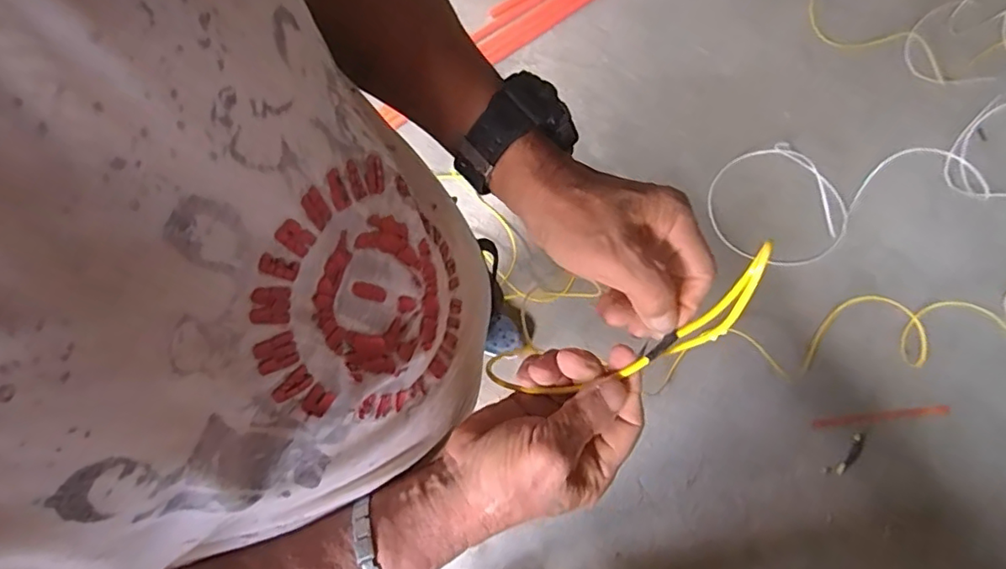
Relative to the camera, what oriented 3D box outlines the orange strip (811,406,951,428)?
[{"bbox_3d":[0.826,0.286,1.251,0.305,0.007,0.020,-6,73,0],"label":"orange strip"}]

